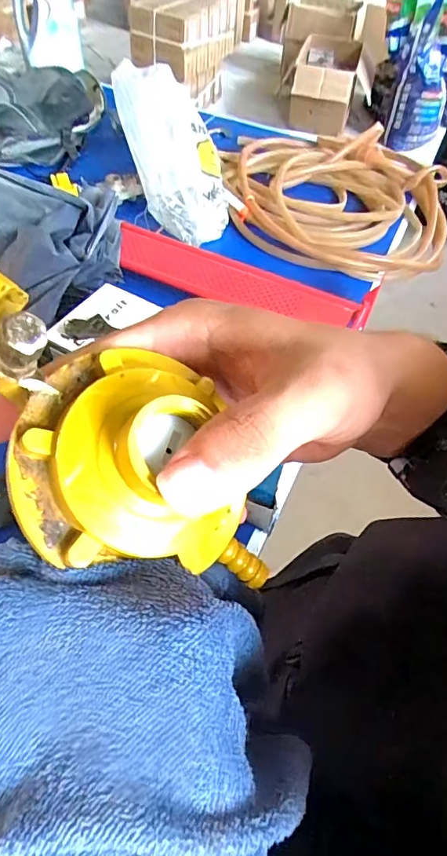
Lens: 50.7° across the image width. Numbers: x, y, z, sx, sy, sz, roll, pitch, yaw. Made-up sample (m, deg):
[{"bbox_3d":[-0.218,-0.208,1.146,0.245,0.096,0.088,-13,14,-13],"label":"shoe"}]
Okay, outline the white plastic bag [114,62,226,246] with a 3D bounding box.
[{"bbox_3d":[-0.122,-0.680,1.173,0.256,0.253,0.433,-6,54,-9],"label":"white plastic bag"}]

